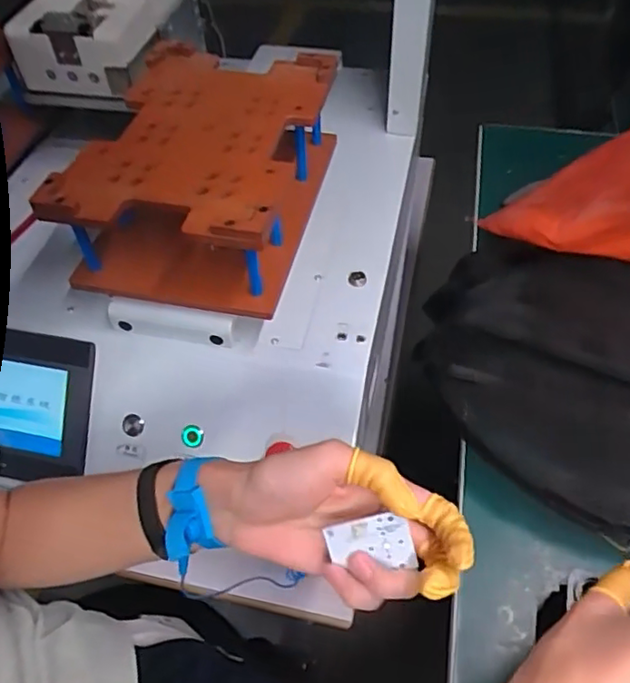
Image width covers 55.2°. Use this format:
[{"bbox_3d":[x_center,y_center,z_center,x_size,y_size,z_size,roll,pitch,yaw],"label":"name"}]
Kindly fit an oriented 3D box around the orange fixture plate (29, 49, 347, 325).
[{"bbox_3d":[-0.111,-0.160,0.570,0.207,0.104,0.255,9,52,10],"label":"orange fixture plate"}]

